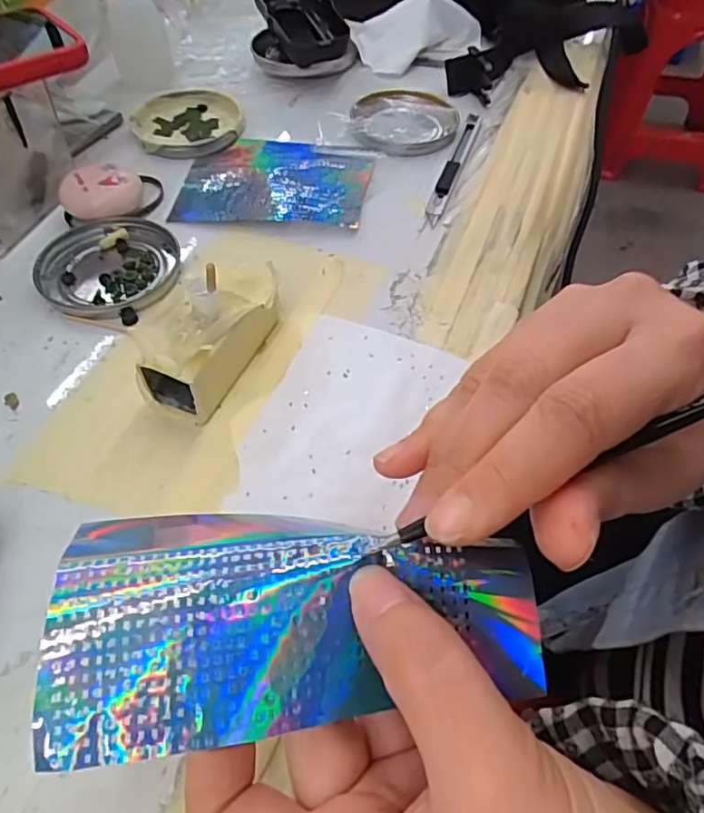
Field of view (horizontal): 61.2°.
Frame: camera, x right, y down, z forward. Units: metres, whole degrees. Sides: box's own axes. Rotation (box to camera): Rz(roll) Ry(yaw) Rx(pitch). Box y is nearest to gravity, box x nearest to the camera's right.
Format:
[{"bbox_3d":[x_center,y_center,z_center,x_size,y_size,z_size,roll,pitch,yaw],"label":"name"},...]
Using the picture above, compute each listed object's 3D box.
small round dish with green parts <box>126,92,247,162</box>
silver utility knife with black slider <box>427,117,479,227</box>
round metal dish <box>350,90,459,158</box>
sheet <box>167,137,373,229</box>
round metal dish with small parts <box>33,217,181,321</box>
[{"bbox_3d":[-0.122,-0.210,0.444,0.076,0.012,0.081,0,53,0],"label":"small round dish with green parts"},{"bbox_3d":[0.071,-0.170,0.414,0.011,0.006,0.133,15,55,11],"label":"silver utility knife with black slider"},{"bbox_3d":[0.040,-0.214,0.444,0.078,0.010,0.084,0,53,0],"label":"round metal dish"},{"bbox_3d":[-0.052,-0.152,0.403,0.122,0.011,0.098,6,51,5],"label":"sheet"},{"bbox_3d":[-0.141,-0.080,0.345,0.079,0.007,0.080,0,53,0],"label":"round metal dish with small parts"}]

